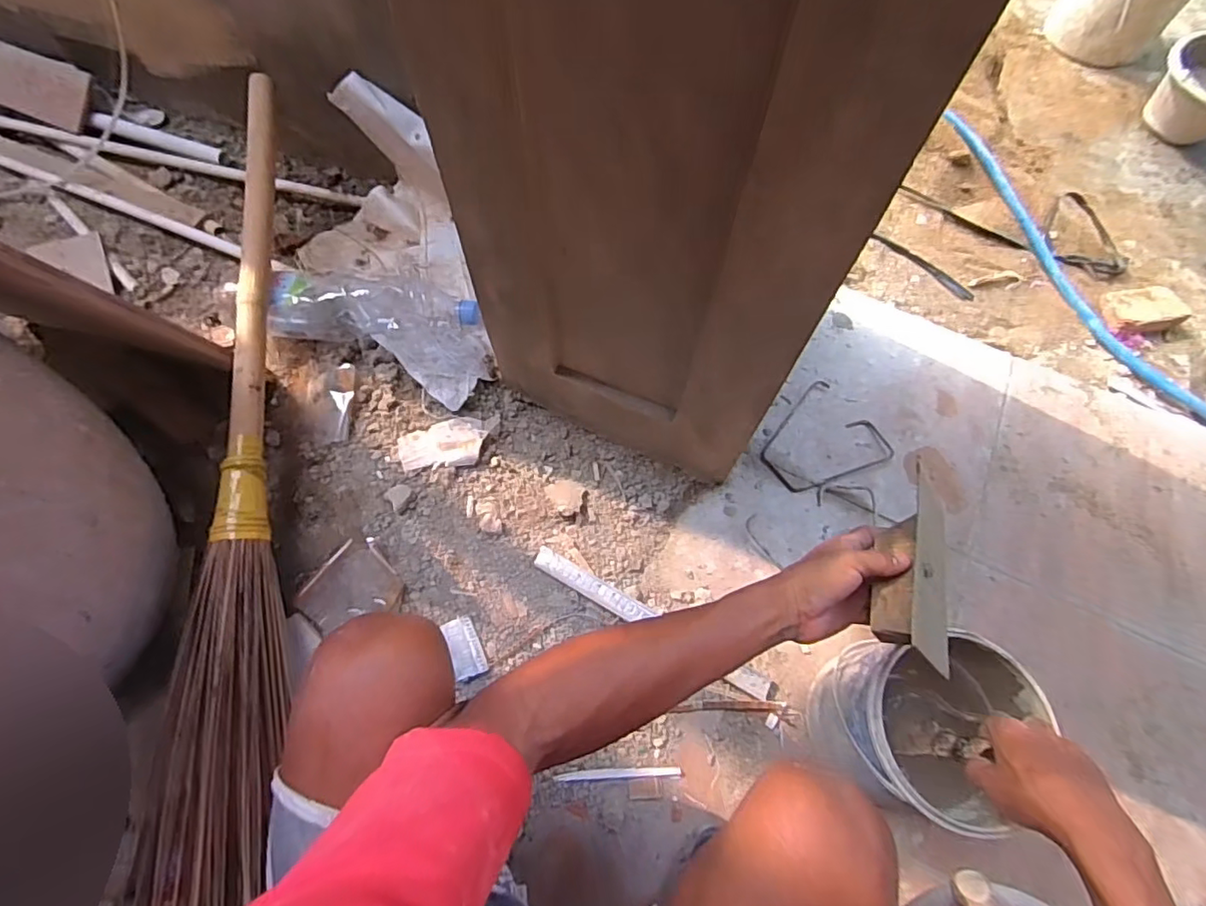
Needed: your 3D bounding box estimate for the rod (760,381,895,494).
[{"bbox_3d":[0.329,-0.010,0.863,0.180,0.012,0.156,-38,73,-16],"label":"rod"}]

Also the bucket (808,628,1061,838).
[{"bbox_3d":[0.335,0.285,0.621,0.157,0.189,0.175,28,69,10],"label":"bucket"}]

